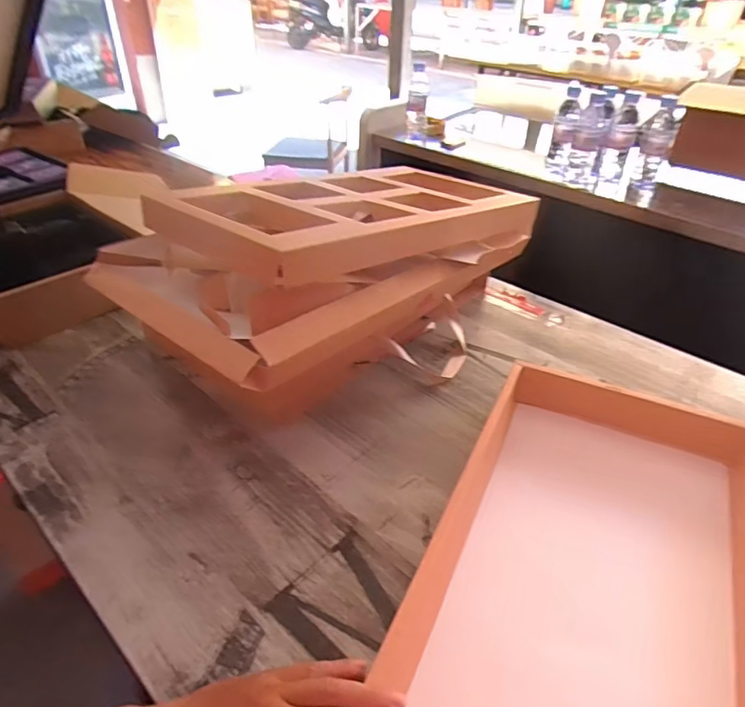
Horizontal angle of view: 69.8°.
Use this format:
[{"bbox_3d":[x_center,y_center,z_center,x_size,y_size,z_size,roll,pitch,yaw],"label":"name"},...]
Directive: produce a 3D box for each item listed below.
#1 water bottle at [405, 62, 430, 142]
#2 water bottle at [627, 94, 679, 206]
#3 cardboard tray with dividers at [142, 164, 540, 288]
[{"bbox_3d":[0.119,-0.653,1.403,0.057,0.180,0.054,3,37,3],"label":"water bottle"},{"bbox_3d":[0.598,-0.427,1.146,0.064,0.201,0.078,19,40,22],"label":"water bottle"},{"bbox_3d":[-0.013,-0.175,0.682,0.247,0.057,0.451,26,35,36],"label":"cardboard tray with dividers"}]

